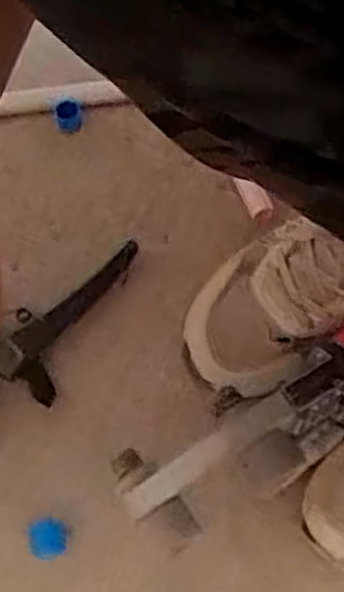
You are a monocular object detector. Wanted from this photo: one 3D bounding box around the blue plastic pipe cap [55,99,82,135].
[{"bbox_3d":[-0.095,-0.165,0.725,0.023,0.029,0.019,-16,62,-5],"label":"blue plastic pipe cap"}]

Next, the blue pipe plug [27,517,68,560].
[{"bbox_3d":[-0.089,0.172,0.562,0.028,0.017,0.027,-1,62,2],"label":"blue pipe plug"}]

